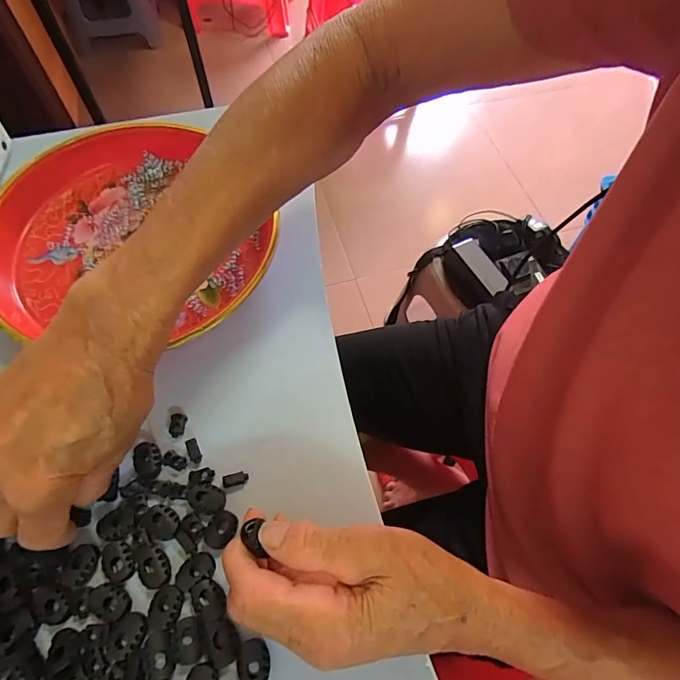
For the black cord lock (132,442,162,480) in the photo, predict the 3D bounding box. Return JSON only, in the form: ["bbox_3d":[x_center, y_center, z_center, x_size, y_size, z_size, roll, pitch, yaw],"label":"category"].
[{"bbox_3d":[-0.121,0.076,0.280,0.016,0.006,0.022,-12,63,-8],"label":"black cord lock"}]

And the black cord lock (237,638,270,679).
[{"bbox_3d":[-0.046,0.169,0.234,0.016,0.006,0.021,-9,63,-6],"label":"black cord lock"}]

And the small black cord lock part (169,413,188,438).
[{"bbox_3d":[-0.108,0.056,0.295,0.010,0.005,0.016,7,62,2],"label":"small black cord lock part"}]

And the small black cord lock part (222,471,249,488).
[{"bbox_3d":[-0.065,0.087,0.279,0.016,0.005,0.007,-8,63,-6],"label":"small black cord lock part"}]

